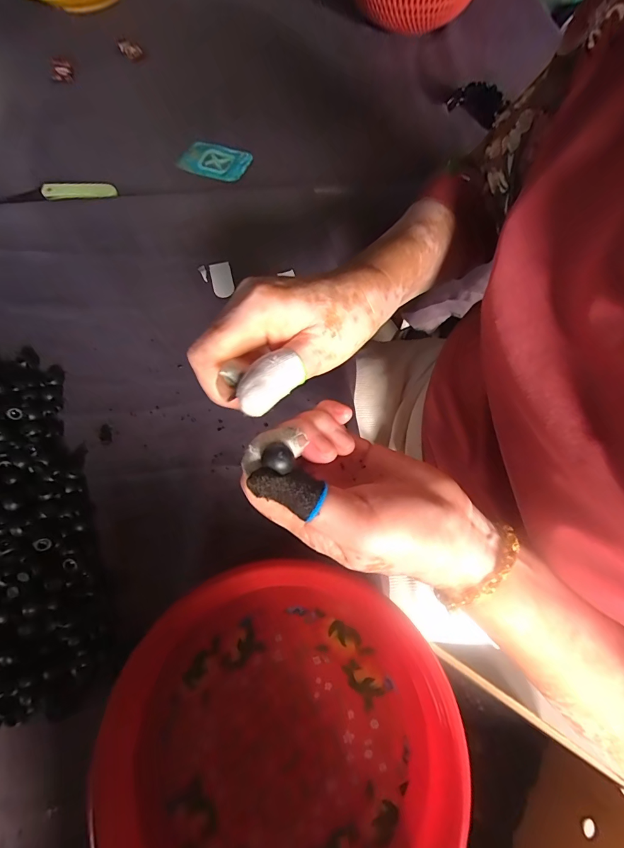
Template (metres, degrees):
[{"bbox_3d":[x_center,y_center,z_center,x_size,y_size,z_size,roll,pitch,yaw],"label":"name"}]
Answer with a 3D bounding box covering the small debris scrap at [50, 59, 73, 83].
[{"bbox_3d":[-0.390,-0.547,0.586,0.034,0.026,0.013,-31,72,-13],"label":"small debris scrap"}]

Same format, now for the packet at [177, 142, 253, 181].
[{"bbox_3d":[-0.134,-0.366,0.526,0.092,0.012,0.054,8,68,2],"label":"packet"}]

